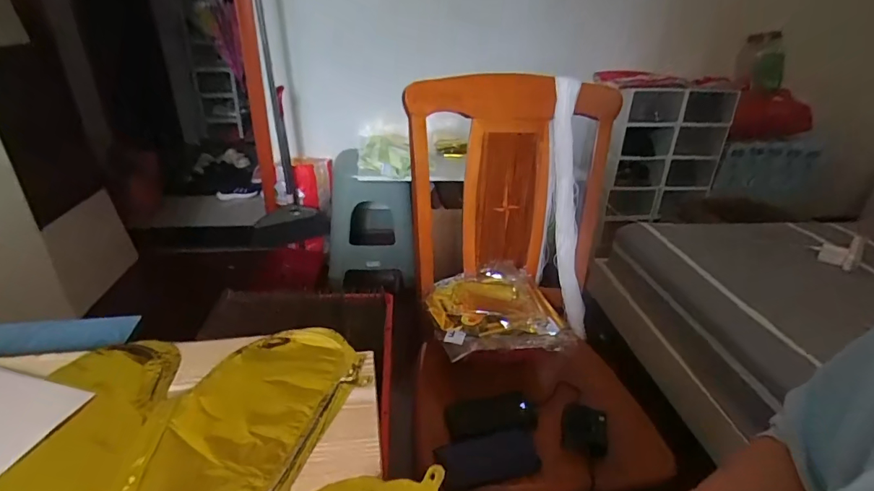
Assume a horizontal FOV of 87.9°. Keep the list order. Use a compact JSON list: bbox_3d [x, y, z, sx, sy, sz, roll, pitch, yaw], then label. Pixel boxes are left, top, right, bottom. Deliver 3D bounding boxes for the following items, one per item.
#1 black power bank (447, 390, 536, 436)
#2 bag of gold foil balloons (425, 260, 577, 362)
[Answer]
[{"bbox_3d":[0.096,0.303,0.812,0.159,0.032,0.061,-3,29,-11],"label":"black power bank"},{"bbox_3d":[0.121,0.123,0.948,0.275,0.055,0.243,-6,30,-16],"label":"bag of gold foil balloons"}]

